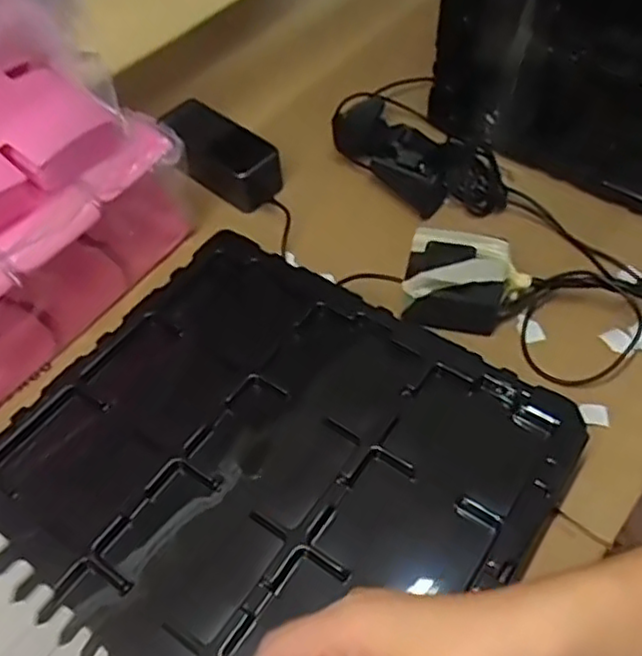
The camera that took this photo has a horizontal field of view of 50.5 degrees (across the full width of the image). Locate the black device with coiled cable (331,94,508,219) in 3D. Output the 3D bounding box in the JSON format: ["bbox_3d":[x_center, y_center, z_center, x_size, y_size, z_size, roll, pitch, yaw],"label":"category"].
[{"bbox_3d":[0.099,-0.178,0.673,0.195,0.047,0.105,35,62,25],"label":"black device with coiled cable"}]

